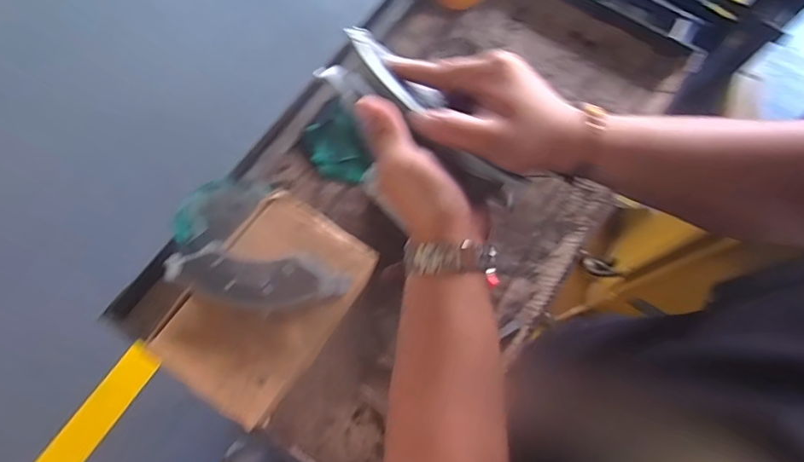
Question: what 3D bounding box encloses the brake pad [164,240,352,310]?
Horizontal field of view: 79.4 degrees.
[{"bbox_3d":[-0.165,0.055,0.556,0.199,0.030,0.063,9,72,0],"label":"brake pad"}]

